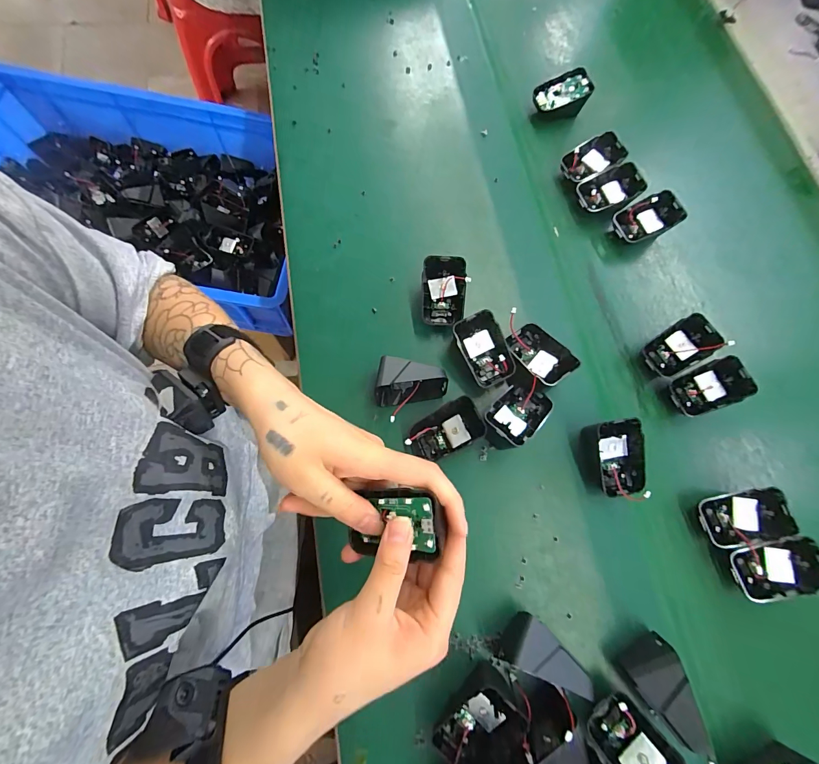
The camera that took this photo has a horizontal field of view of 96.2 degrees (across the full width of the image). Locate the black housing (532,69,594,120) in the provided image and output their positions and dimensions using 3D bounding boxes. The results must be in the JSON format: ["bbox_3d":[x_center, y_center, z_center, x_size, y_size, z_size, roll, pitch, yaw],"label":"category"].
[{"bbox_3d":[0.197,-0.368,0.480,0.063,0.041,0.040,-16,74,-6],"label":"black housing"}]

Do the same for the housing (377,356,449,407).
[{"bbox_3d":[0.002,0.005,0.367,0.067,0.032,0.043,9,73,1],"label":"housing"}]

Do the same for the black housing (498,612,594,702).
[{"bbox_3d":[0.107,0.219,0.293,0.064,0.045,0.037,35,75,9],"label":"black housing"}]

